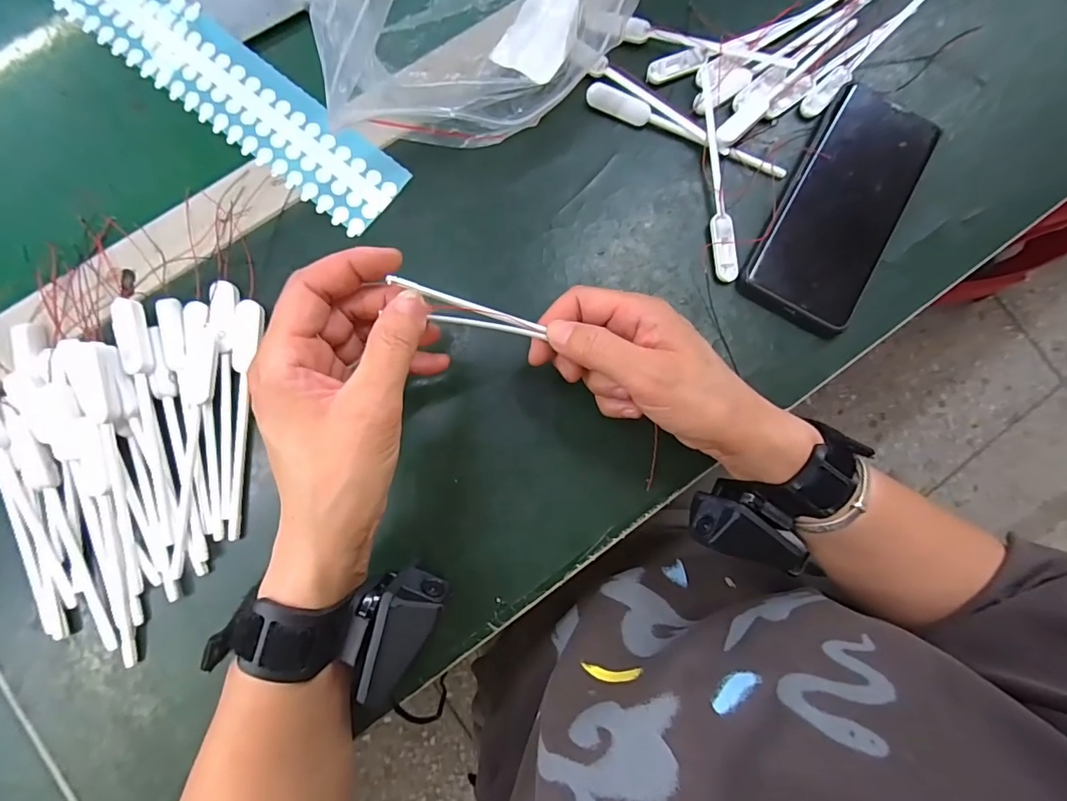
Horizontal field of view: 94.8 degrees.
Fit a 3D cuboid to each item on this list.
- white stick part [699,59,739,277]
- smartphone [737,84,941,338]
[{"bbox_3d":[0.122,-0.154,0.330,0.015,0.011,0.148,-6,84,-3],"label":"white stick part"},{"bbox_3d":[0.208,-0.131,0.331,0.078,0.013,0.165,28,84,1],"label":"smartphone"}]

